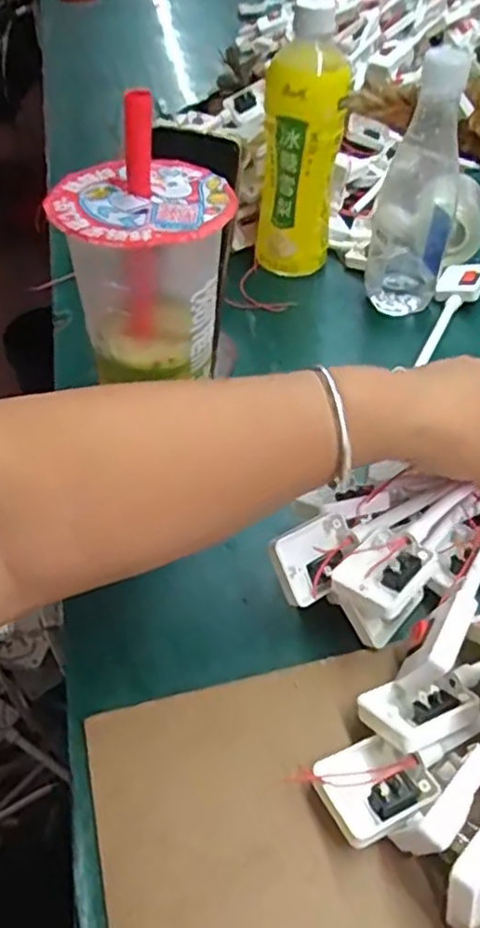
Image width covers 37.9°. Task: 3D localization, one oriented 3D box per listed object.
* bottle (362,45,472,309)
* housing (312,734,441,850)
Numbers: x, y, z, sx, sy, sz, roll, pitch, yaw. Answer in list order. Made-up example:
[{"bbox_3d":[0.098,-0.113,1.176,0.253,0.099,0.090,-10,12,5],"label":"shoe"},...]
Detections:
[{"bbox_3d":[0.140,-0.220,0.549,0.057,0.196,0.062,7,47,7],"label":"bottle"},{"bbox_3d":[0.060,0.144,0.313,0.049,0.018,0.039,-22,50,-20],"label":"housing"}]

